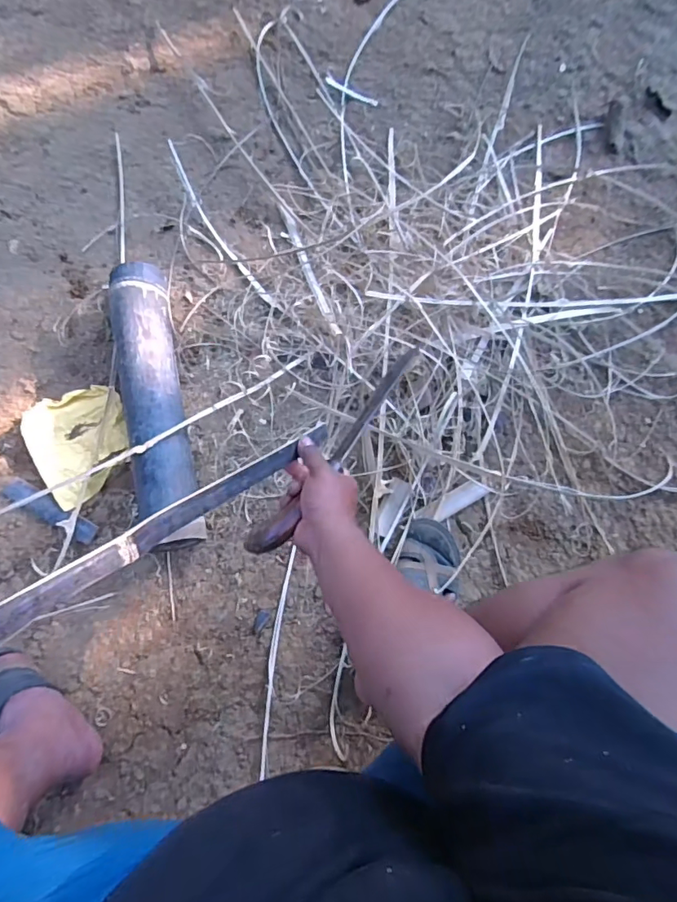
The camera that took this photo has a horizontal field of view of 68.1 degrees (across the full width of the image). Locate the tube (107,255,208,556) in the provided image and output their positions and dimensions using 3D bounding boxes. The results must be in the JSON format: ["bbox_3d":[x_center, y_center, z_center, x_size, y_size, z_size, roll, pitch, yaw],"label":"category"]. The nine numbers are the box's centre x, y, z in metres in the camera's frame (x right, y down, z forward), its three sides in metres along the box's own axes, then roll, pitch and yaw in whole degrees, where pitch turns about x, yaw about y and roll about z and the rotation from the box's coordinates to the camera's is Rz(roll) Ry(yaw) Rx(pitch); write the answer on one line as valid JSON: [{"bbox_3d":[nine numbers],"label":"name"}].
[{"bbox_3d":[-0.296,-0.080,0.813,0.096,0.096,0.474,-12,75,-7],"label":"tube"}]

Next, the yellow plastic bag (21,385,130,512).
[{"bbox_3d":[-0.423,-0.018,0.827,0.155,0.028,0.196,-27,78,-10],"label":"yellow plastic bag"}]

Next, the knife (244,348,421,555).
[{"bbox_3d":[0.009,-0.017,0.648,0.037,0.042,0.373,33,55,9],"label":"knife"}]

